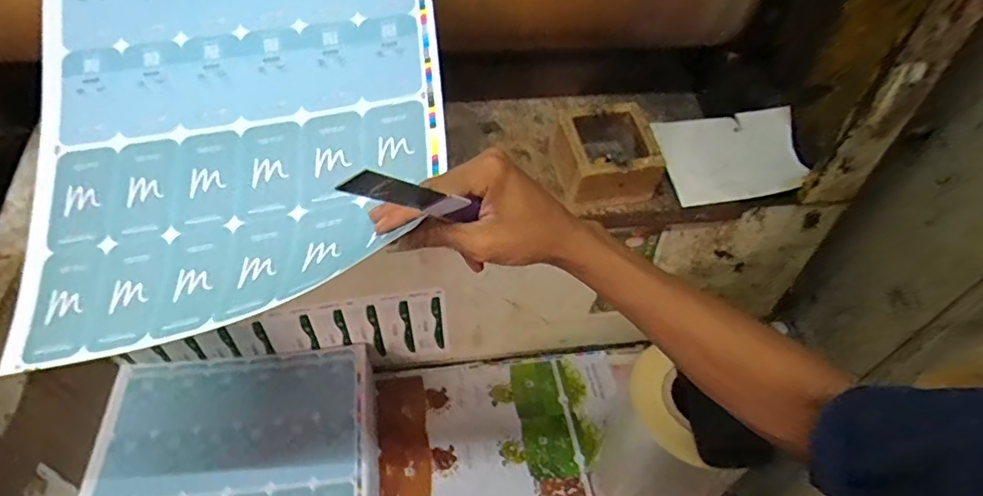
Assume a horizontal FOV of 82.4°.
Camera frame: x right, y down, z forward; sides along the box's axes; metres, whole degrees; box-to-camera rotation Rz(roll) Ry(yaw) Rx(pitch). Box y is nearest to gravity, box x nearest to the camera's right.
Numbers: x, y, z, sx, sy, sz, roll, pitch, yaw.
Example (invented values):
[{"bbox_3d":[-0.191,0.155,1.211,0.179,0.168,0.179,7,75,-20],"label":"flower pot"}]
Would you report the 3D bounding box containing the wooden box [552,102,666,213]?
[{"bbox_3d":[0.160,-0.133,0.793,0.127,0.082,0.141,-7,50,-8],"label":"wooden box"}]

